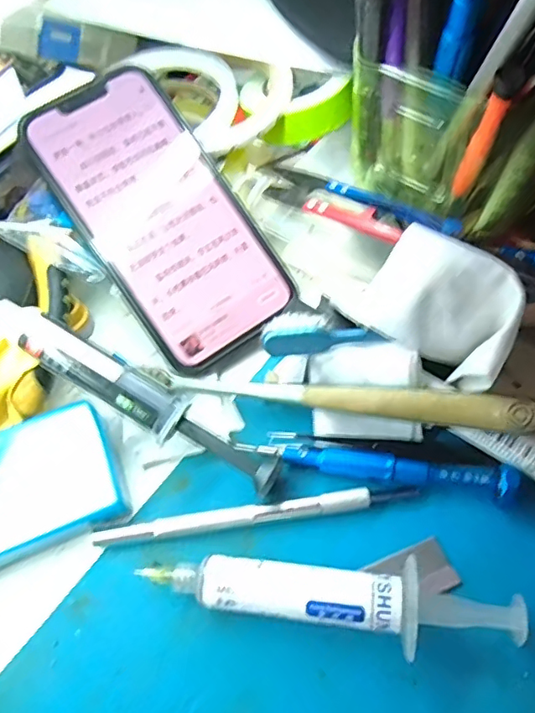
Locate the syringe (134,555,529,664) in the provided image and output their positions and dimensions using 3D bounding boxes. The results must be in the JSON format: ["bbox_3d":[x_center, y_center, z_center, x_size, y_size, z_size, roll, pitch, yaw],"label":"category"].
[{"bbox_3d":[0.022,0.088,0.198,0.133,0.020,0.027,3,58,6],"label":"syringe"}]

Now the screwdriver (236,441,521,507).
[{"bbox_3d":[0.044,0.043,0.224,0.108,0.010,0.012,9,59,9],"label":"screwdriver"}]

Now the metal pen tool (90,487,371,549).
[{"bbox_3d":[-0.014,0.065,0.220,0.110,0.004,0.008,-8,57,-1],"label":"metal pen tool"}]

